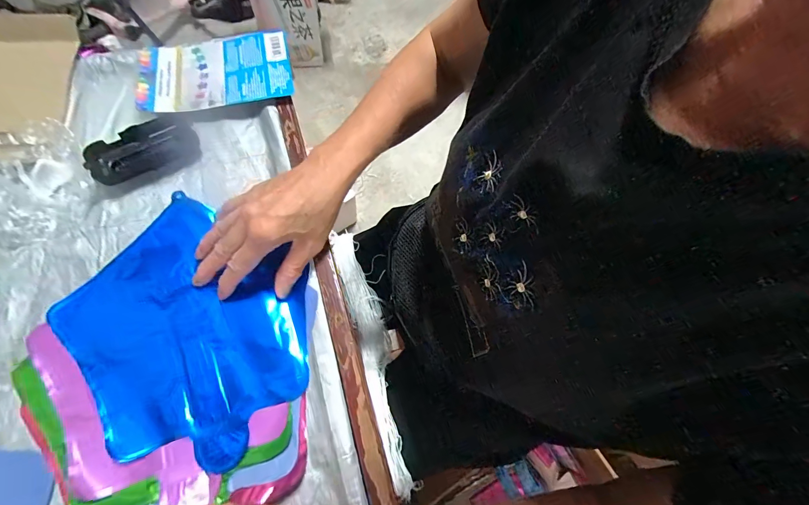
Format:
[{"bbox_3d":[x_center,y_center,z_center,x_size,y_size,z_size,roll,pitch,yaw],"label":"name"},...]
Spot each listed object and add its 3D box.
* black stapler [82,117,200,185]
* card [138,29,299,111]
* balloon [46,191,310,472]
[{"bbox_3d":[-0.298,-0.119,0.392,0.107,0.029,0.046,-36,74,-17],"label":"black stapler"},{"bbox_3d":[-0.239,-0.231,0.435,0.181,0.010,0.110,-13,71,-7],"label":"card"},{"bbox_3d":[-0.205,0.069,0.333,0.237,0.015,0.195,38,70,12],"label":"balloon"}]

